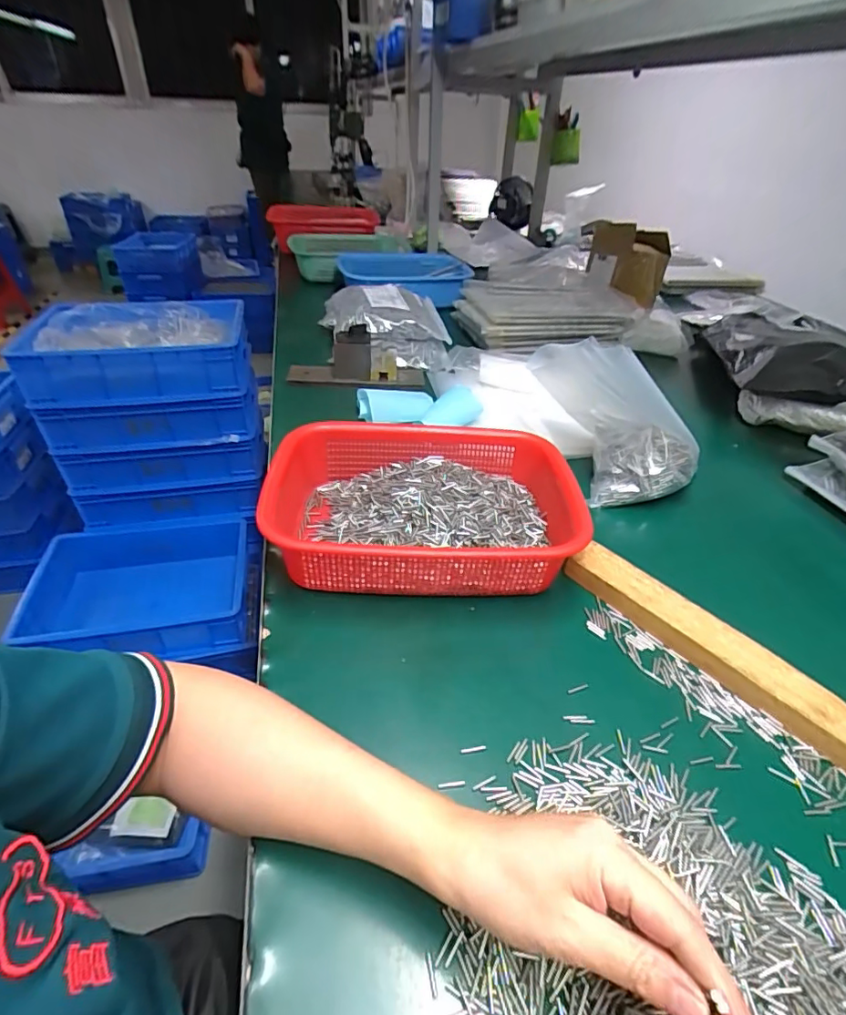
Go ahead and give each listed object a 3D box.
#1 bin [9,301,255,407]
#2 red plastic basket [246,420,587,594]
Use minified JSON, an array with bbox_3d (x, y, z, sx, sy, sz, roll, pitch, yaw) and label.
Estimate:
[{"bbox_3d":[-0.607,-0.344,1.124,0.420,0.120,0.281,-9,39,-13],"label":"bin"},{"bbox_3d":[0.006,-0.003,0.516,0.281,0.079,0.208,-1,38,-2],"label":"red plastic basket"}]

